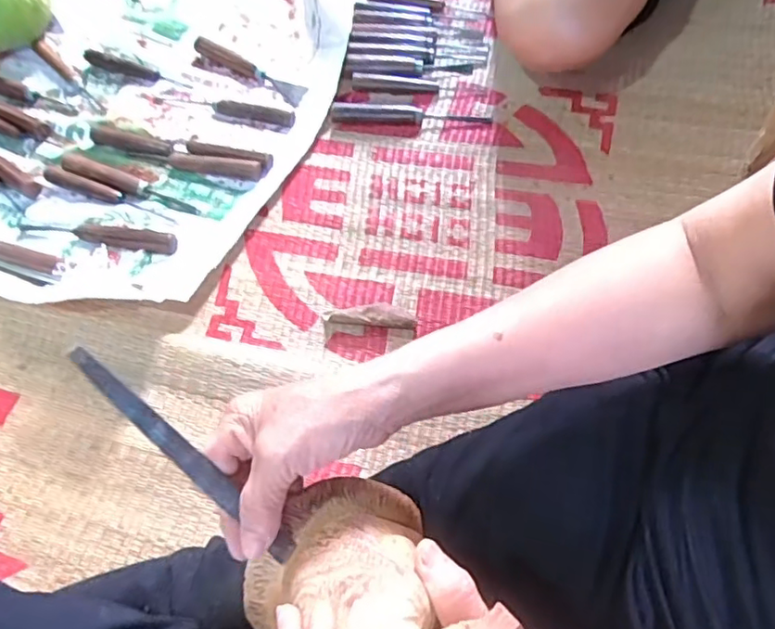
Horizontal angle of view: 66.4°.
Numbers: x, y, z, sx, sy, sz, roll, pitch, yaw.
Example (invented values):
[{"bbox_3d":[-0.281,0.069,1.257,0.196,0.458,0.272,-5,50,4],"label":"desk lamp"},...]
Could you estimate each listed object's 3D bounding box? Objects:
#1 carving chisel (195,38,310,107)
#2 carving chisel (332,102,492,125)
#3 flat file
[{"bbox_3d":[-0.174,-0.311,0.749,0.172,0.015,0.029,31,70,18],"label":"carving chisel"},{"bbox_3d":[0.028,-0.238,0.703,0.183,0.017,0.025,1,64,5],"label":"carving chisel"},{"bbox_3d":[-0.112,0.077,0.326,0.160,0.006,0.013,45,72,-4],"label":"flat file"}]

